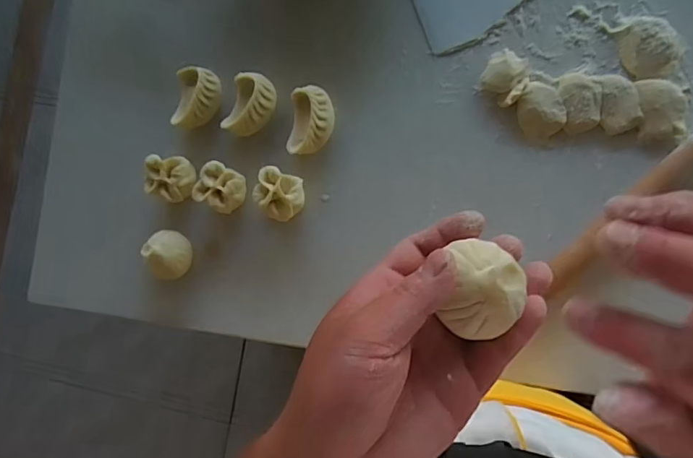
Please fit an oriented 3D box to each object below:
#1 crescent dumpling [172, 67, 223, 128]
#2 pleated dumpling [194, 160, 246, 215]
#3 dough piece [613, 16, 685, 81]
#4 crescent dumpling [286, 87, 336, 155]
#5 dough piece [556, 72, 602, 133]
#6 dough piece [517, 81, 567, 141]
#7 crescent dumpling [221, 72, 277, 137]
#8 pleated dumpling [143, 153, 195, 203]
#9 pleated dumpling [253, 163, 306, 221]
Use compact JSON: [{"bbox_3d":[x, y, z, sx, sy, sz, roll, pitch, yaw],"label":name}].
[{"bbox_3d":[-0.154,-0.134,0.498,0.042,0.028,0.060,7,88,8],"label":"crescent dumpling"},{"bbox_3d":[-0.124,-0.041,0.486,0.042,0.040,0.044,20,90,9],"label":"pleated dumpling"},{"bbox_3d":[0.283,-0.170,0.448,0.050,0.018,0.057,-14,85,7],"label":"dough piece"},{"bbox_3d":[-0.035,-0.107,0.483,0.040,0.028,0.067,9,88,9],"label":"crescent dumpling"},{"bbox_3d":[0.220,-0.121,0.455,0.036,0.015,0.055,-12,85,7],"label":"dough piece"},{"bbox_3d":[0.184,-0.113,0.459,0.040,0.013,0.052,-23,84,6],"label":"dough piece"},{"bbox_3d":[-0.095,-0.123,0.491,0.038,0.031,0.063,18,90,9],"label":"crescent dumpling"},{"bbox_3d":[-0.179,-0.051,0.494,0.041,0.042,0.045,0,87,8],"label":"pleated dumpling"},{"bbox_3d":[-0.064,-0.033,0.477,0.045,0.040,0.045,24,90,9],"label":"pleated dumpling"}]

